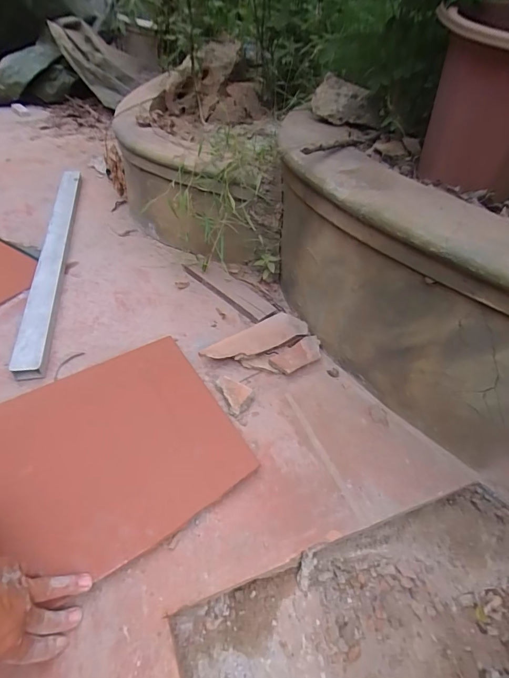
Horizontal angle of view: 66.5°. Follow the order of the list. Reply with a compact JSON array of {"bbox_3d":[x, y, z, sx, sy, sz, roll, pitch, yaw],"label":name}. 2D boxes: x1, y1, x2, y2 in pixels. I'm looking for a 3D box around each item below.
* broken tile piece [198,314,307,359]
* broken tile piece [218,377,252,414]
[{"bbox_3d":[0.000,0.002,0.732,0.200,0.030,0.070,-23,50,-24],"label":"broken tile piece"},{"bbox_3d":[-0.032,0.090,0.660,0.042,0.018,0.069,-22,49,-23],"label":"broken tile piece"}]

